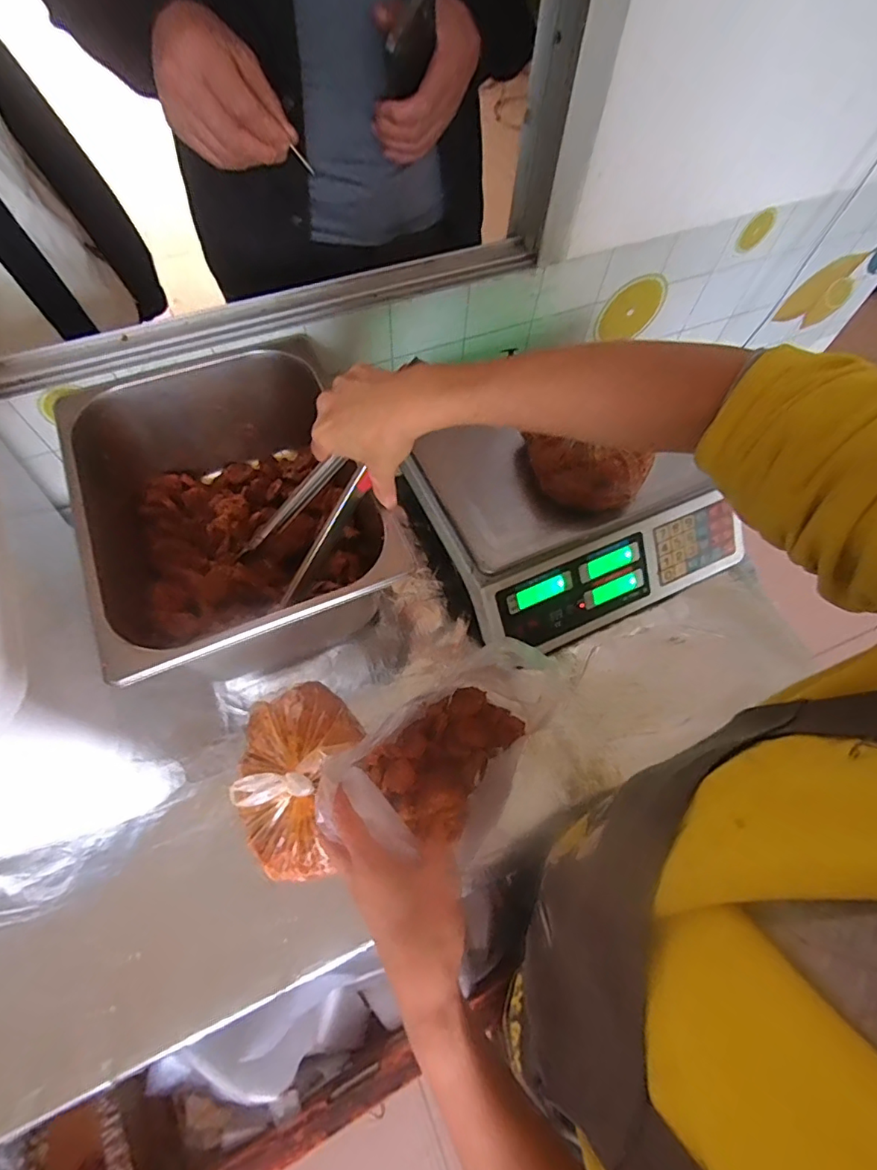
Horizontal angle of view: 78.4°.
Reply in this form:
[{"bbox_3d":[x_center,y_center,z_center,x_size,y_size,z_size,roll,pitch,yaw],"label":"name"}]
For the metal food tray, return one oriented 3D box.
[{"bbox_3d":[-0.214,-0.064,0.563,0.279,0.154,0.317,-21,66,-13],"label":"metal food tray"}]

